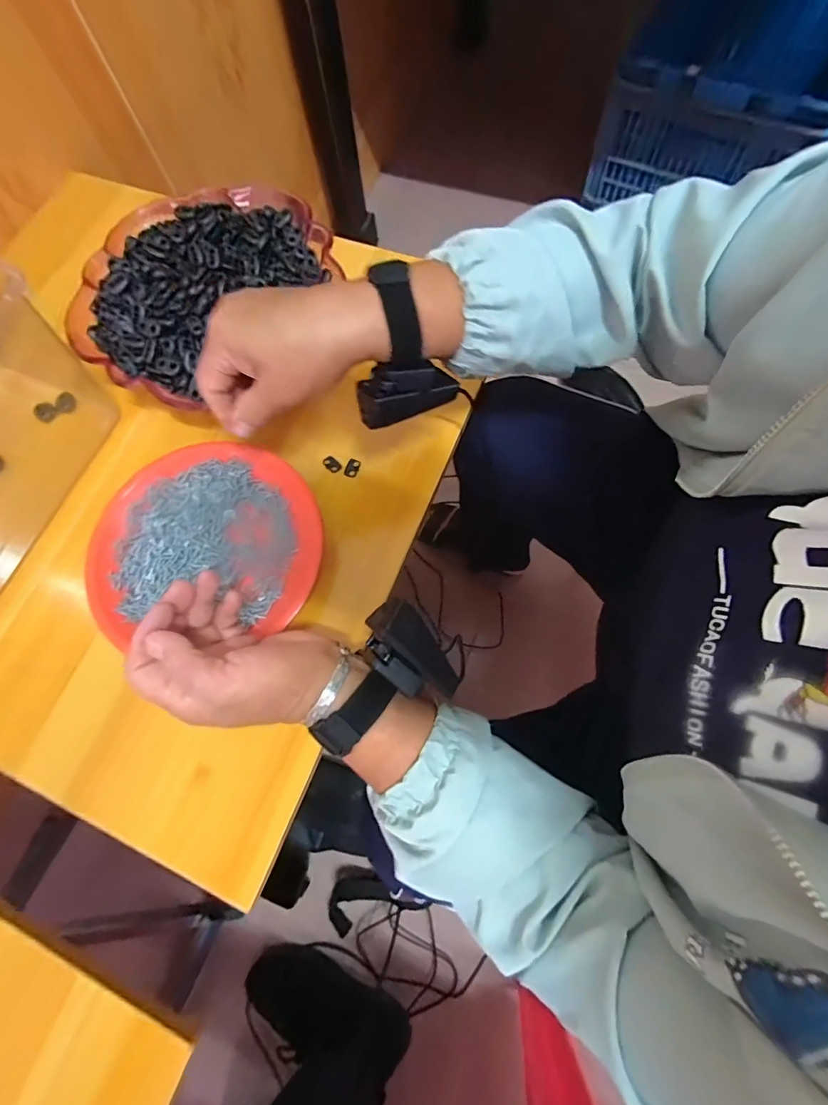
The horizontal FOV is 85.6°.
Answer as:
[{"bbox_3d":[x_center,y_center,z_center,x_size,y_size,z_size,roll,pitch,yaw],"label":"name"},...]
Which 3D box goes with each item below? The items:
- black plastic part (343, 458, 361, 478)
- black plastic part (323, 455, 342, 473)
[{"bbox_3d":[-0.057,-0.078,0.414,0.012,0.004,0.017,21,74,8],"label":"black plastic part"},{"bbox_3d":[-0.076,-0.082,0.415,0.017,0.004,0.011,38,77,12],"label":"black plastic part"}]

